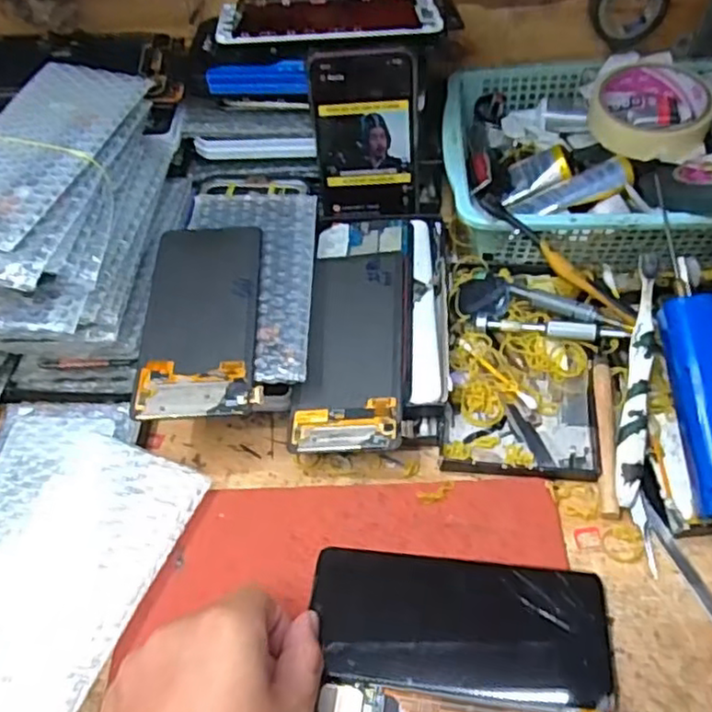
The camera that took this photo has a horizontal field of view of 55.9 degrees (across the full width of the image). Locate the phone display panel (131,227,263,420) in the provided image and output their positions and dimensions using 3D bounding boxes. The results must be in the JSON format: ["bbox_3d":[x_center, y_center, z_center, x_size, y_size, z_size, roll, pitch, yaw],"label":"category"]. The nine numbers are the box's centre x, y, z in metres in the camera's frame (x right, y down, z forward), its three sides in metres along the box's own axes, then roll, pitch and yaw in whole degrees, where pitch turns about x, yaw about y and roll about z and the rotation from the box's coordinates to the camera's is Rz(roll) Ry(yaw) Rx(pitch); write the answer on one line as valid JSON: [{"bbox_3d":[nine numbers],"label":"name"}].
[{"bbox_3d":[-0.100,-0.027,0.436,0.074,0.007,0.151,-4,56,-2],"label":"phone display panel"}]

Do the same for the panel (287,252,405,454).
[{"bbox_3d":[-0.003,-0.008,0.447,0.069,0.007,0.152,-2,59,9],"label":"panel"}]

